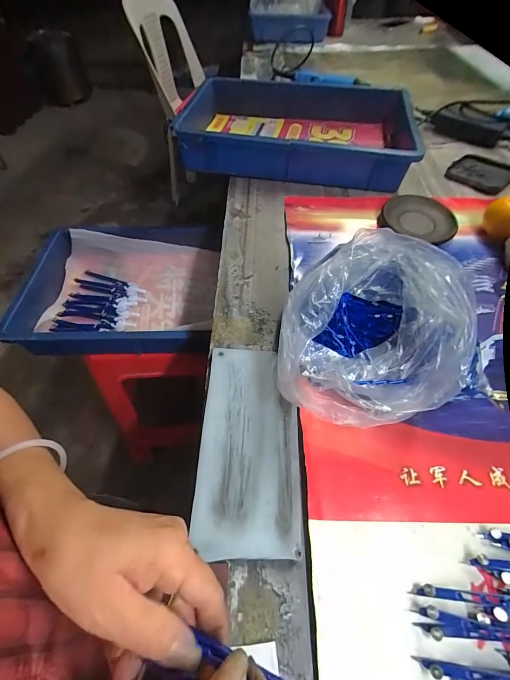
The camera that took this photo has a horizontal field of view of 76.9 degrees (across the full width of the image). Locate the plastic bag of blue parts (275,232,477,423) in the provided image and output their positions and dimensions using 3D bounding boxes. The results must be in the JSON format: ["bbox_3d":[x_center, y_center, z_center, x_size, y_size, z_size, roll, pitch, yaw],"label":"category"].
[{"bbox_3d":[0.107,-0.005,0.319,0.155,0.117,0.167,8,54,6],"label":"plastic bag of blue parts"}]

